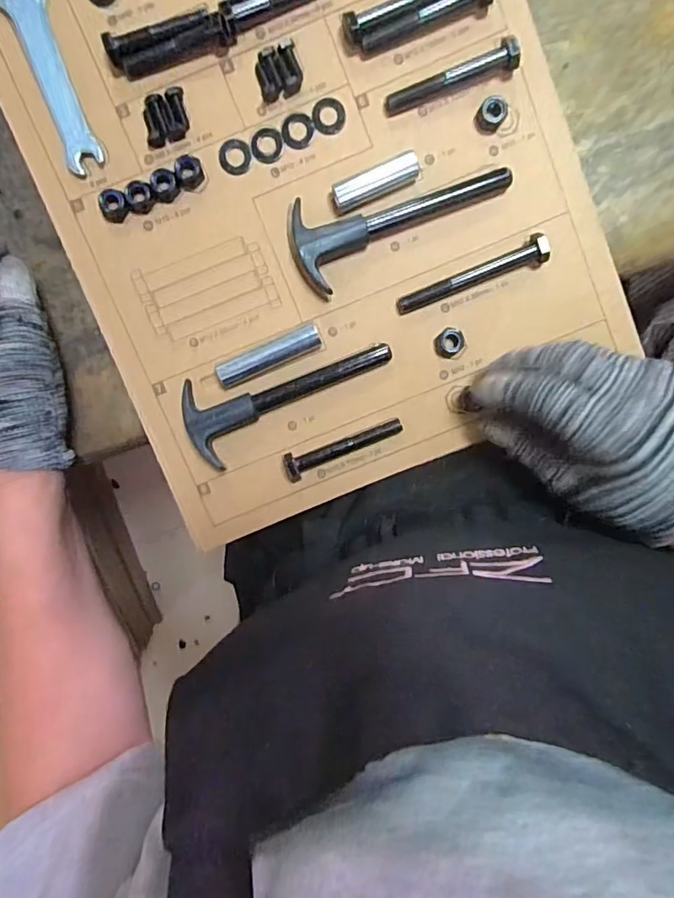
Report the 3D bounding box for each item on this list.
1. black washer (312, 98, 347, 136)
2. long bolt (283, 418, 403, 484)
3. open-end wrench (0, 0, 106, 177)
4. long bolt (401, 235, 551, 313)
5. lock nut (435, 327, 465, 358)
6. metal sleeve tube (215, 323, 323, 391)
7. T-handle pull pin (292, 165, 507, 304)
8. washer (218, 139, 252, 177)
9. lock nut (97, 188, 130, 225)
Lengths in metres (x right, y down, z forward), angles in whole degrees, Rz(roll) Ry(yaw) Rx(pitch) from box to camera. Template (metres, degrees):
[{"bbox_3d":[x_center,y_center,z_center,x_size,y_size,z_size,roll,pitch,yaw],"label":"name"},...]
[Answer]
[{"bbox_3d":[-0.005,-0.194,0.308,0.019,0.004,0.020,0,99,-1],"label":"black washer"},{"bbox_3d":[0.003,-0.001,0.326,0.077,0.018,0.017,-24,99,3],"label":"long bolt"},{"bbox_3d":[-0.162,-0.214,0.298,0.027,0.005,0.112,-19,99,2],"label":"open-end wrench"},{"bbox_3d":[0.079,-0.103,0.313,0.090,0.017,0.015,-19,99,2],"label":"long bolt"},{"bbox_3d":[0.070,-0.065,0.323,0.017,0.006,0.017,0,99,-1],"label":"lock nut"},{"bbox_3d":[-0.040,-0.055,0.320,0.065,0.015,0.015,-24,99,3],"label":"metal sleeve tube"},{"bbox_3d":[0.038,-0.130,0.310,0.131,0.016,0.052,-14,99,1],"label":"T-handle pull pin"},{"bbox_3d":[-0.060,-0.173,0.312,0.019,0.004,0.020,0,99,-1],"label":"washer"},{"bbox_3d":[-0.130,-0.142,0.310,0.016,0.008,0.017,0,99,-1],"label":"lock nut"}]

